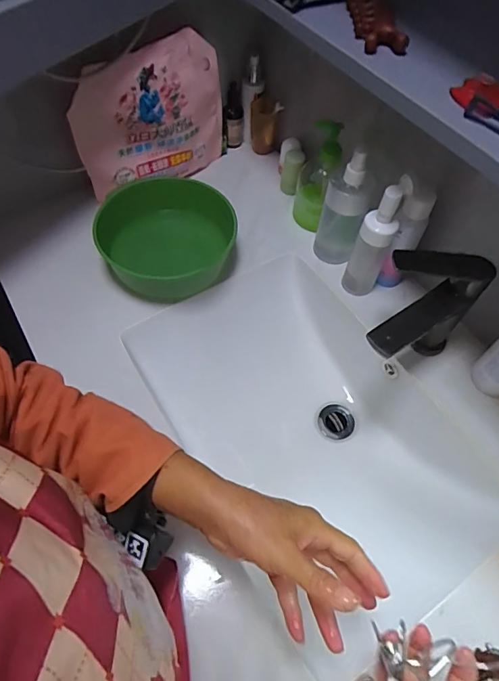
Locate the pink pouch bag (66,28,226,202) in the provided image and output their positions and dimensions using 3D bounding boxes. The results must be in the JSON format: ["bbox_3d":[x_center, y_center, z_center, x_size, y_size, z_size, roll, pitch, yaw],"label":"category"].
[{"bbox_3d":[-0.151,-0.342,0.706,0.257,0.232,0.056,-38,67,-24],"label":"pink pouch bag"}]

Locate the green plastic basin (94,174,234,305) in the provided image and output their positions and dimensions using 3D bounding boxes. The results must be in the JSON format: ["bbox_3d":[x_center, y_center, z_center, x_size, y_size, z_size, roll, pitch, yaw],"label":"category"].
[{"bbox_3d":[-0.119,-0.147,0.662,0.189,0.092,0.194,1,58,-2],"label":"green plastic basin"}]

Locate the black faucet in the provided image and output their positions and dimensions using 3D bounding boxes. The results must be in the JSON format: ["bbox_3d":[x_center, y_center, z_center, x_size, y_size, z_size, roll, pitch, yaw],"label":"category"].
[{"bbox_3d":[0.192,-0.035,0.541,0.164,0.139,0.088,-27,63,-19],"label":"black faucet"}]

